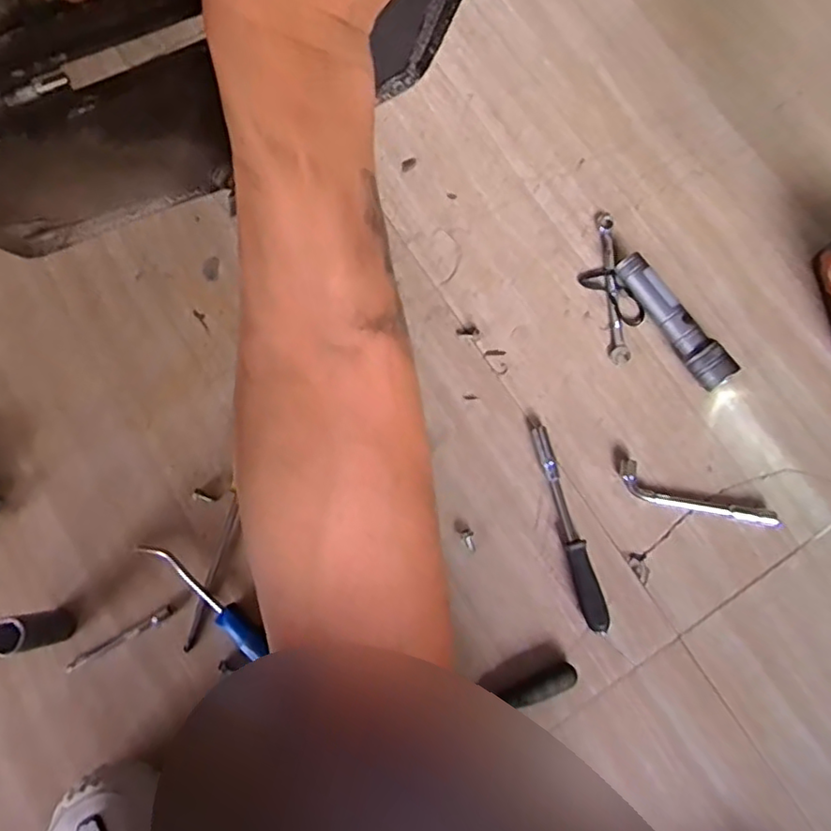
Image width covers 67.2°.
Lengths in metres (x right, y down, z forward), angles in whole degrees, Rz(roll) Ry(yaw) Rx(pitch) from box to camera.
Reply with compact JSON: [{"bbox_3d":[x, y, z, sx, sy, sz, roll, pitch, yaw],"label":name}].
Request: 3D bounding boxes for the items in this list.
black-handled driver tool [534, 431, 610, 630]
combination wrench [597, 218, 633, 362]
[{"bbox_3d":[0.139,0.101,0.571,0.022,0.022,0.187,-16,80,-3],"label":"black-handled driver tool"},{"bbox_3d":[0.196,-0.129,0.625,0.018,0.010,0.155,-3,79,0],"label":"combination wrench"}]

